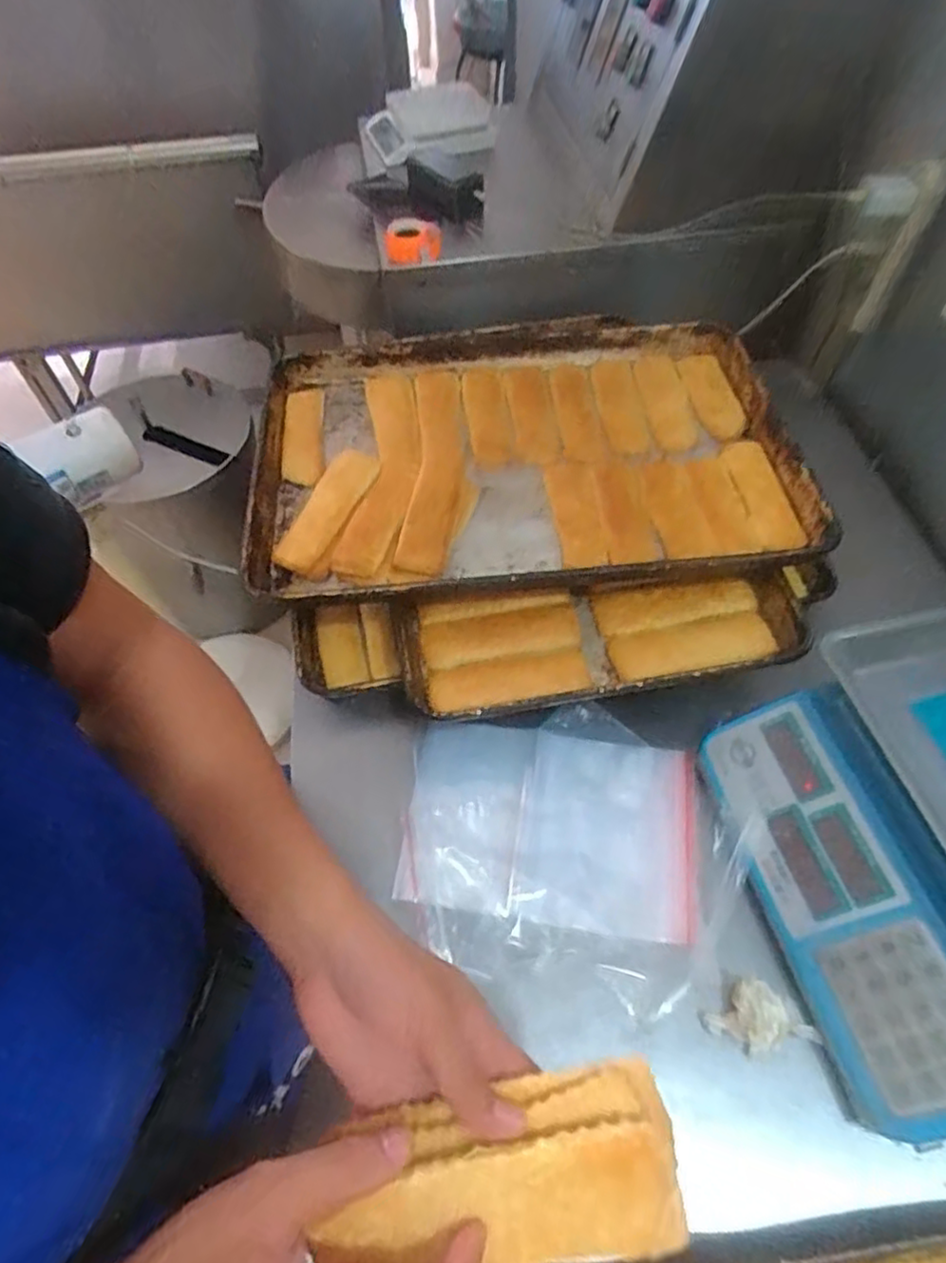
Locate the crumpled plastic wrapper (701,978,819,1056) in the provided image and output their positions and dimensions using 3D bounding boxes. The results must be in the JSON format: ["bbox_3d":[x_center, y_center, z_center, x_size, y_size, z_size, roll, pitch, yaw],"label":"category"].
[{"bbox_3d":[0.231,0.307,0.534,0.084,0.037,0.053,-7,56,-4],"label":"crumpled plastic wrapper"}]

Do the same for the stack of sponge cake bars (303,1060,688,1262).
[{"bbox_3d":[0.012,0.250,0.301,0.158,0.028,0.069,-15,57,-1],"label":"stack of sponge cake bars"}]

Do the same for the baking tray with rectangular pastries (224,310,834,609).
[{"bbox_3d":[0.053,-0.238,0.800,0.603,0.053,0.481,-3,56,-1],"label":"baking tray with rectangular pastries"}]

